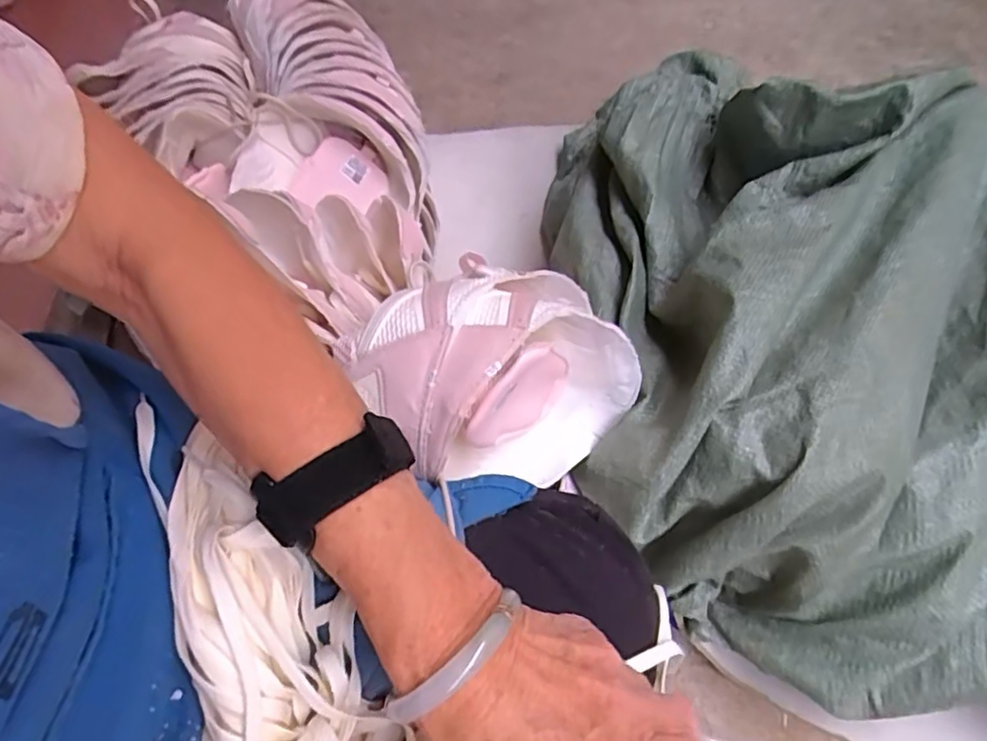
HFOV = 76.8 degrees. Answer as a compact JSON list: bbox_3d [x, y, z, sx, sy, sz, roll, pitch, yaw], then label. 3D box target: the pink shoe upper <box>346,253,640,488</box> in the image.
[{"bbox_3d":[0.026,0.008,0.457,0.138,0.250,0.109,-37,60,20],"label":"pink shoe upper"}]

